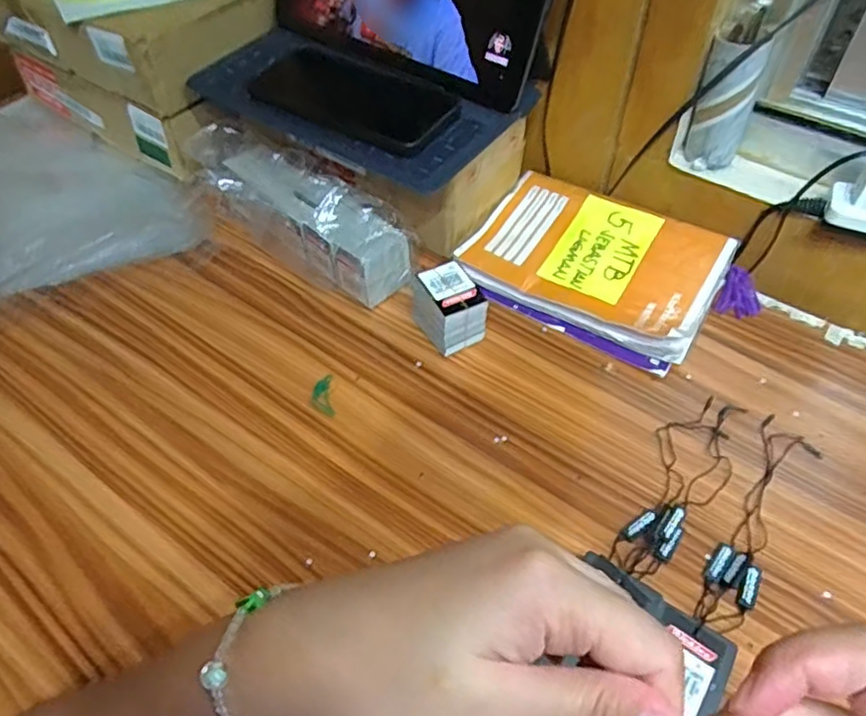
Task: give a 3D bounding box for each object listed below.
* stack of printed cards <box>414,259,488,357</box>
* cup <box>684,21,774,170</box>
[{"bbox_3d":[0.011,-0.039,0.512,0.045,0.050,0.057,-27,56,-19],"label":"stack of printed cards"},{"bbox_3d":[0.231,-0.201,0.510,0.044,0.095,0.035,19,54,15],"label":"cup"}]

